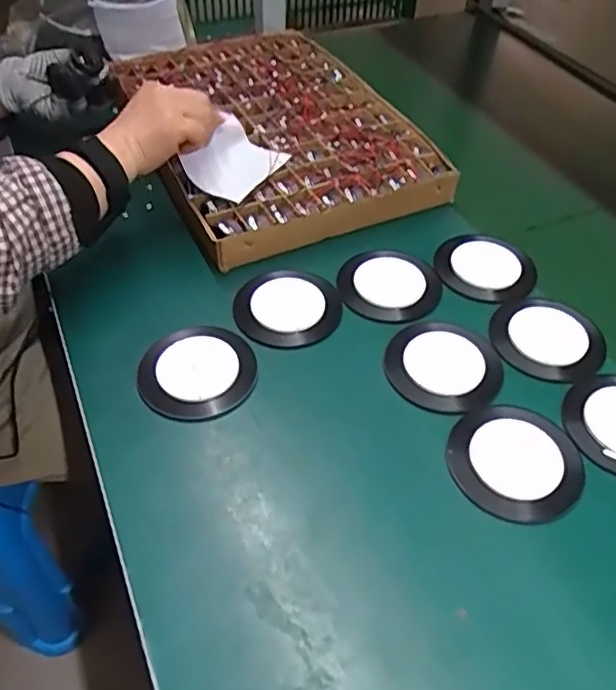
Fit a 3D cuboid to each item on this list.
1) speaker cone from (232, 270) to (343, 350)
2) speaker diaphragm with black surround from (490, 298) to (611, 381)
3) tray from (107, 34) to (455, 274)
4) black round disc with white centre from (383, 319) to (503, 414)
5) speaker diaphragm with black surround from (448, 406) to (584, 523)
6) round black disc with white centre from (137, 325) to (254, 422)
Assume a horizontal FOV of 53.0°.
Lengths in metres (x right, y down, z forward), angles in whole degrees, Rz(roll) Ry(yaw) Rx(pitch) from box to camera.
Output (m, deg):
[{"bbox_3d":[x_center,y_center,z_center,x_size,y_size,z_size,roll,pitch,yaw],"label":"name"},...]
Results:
[{"bbox_3d":[-0.019,-0.036,0.583,0.097,0.014,0.088,-4,48,-5],"label":"speaker cone"},{"bbox_3d":[0.217,-0.008,0.561,0.099,0.016,0.083,29,53,23],"label":"speaker diaphragm with black surround"},{"bbox_3d":[-0.050,-0.274,0.772,0.304,0.050,0.429,-19,51,-18],"label":"tray"},{"bbox_3d":[0.117,0.017,0.537,0.097,0.018,0.086,11,48,9],"label":"black round disc with white centre"},{"bbox_3d":[0.160,0.088,0.475,0.092,0.012,0.095,1,48,-1],"label":"speaker diaphragm with black surround"},{"bbox_3d":[-0.093,0.022,0.530,0.092,0.016,0.094,1,48,-1],"label":"round black disc with white centre"}]

